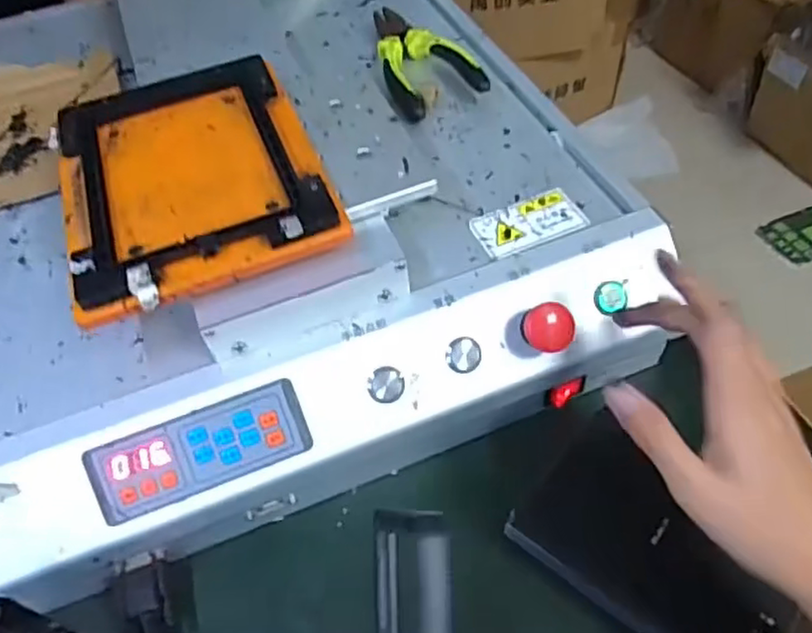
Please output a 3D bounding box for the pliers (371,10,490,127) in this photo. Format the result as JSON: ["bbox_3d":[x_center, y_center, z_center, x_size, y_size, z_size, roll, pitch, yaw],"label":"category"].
[{"bbox_3d":[0.008,-0.216,0.541,0.067,0.021,0.151,-18,52,-8],"label":"pliers"}]

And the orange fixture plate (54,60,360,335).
[{"bbox_3d":[-0.135,-0.093,0.409,0.150,0.017,0.196,-20,53,-10],"label":"orange fixture plate"}]

